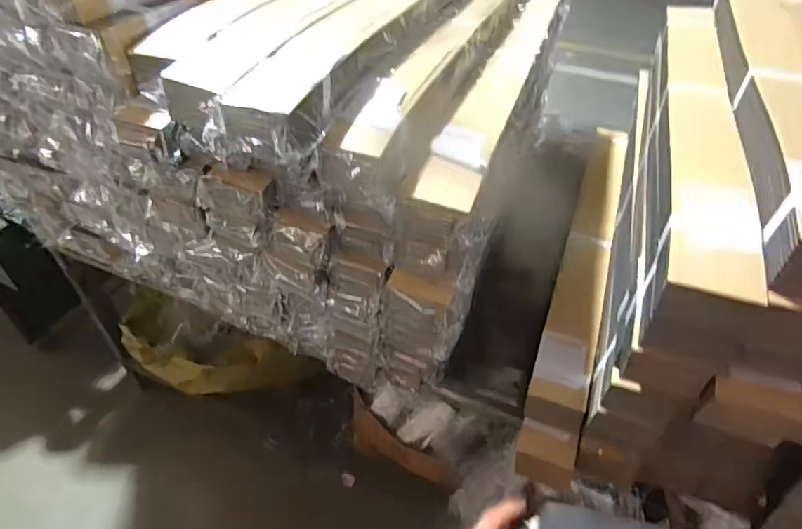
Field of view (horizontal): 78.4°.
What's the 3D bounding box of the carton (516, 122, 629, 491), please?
[{"bbox_3d":[0.421,-0.015,1.123,0.103,0.147,0.995,17,46,15],"label":"carton"}]

